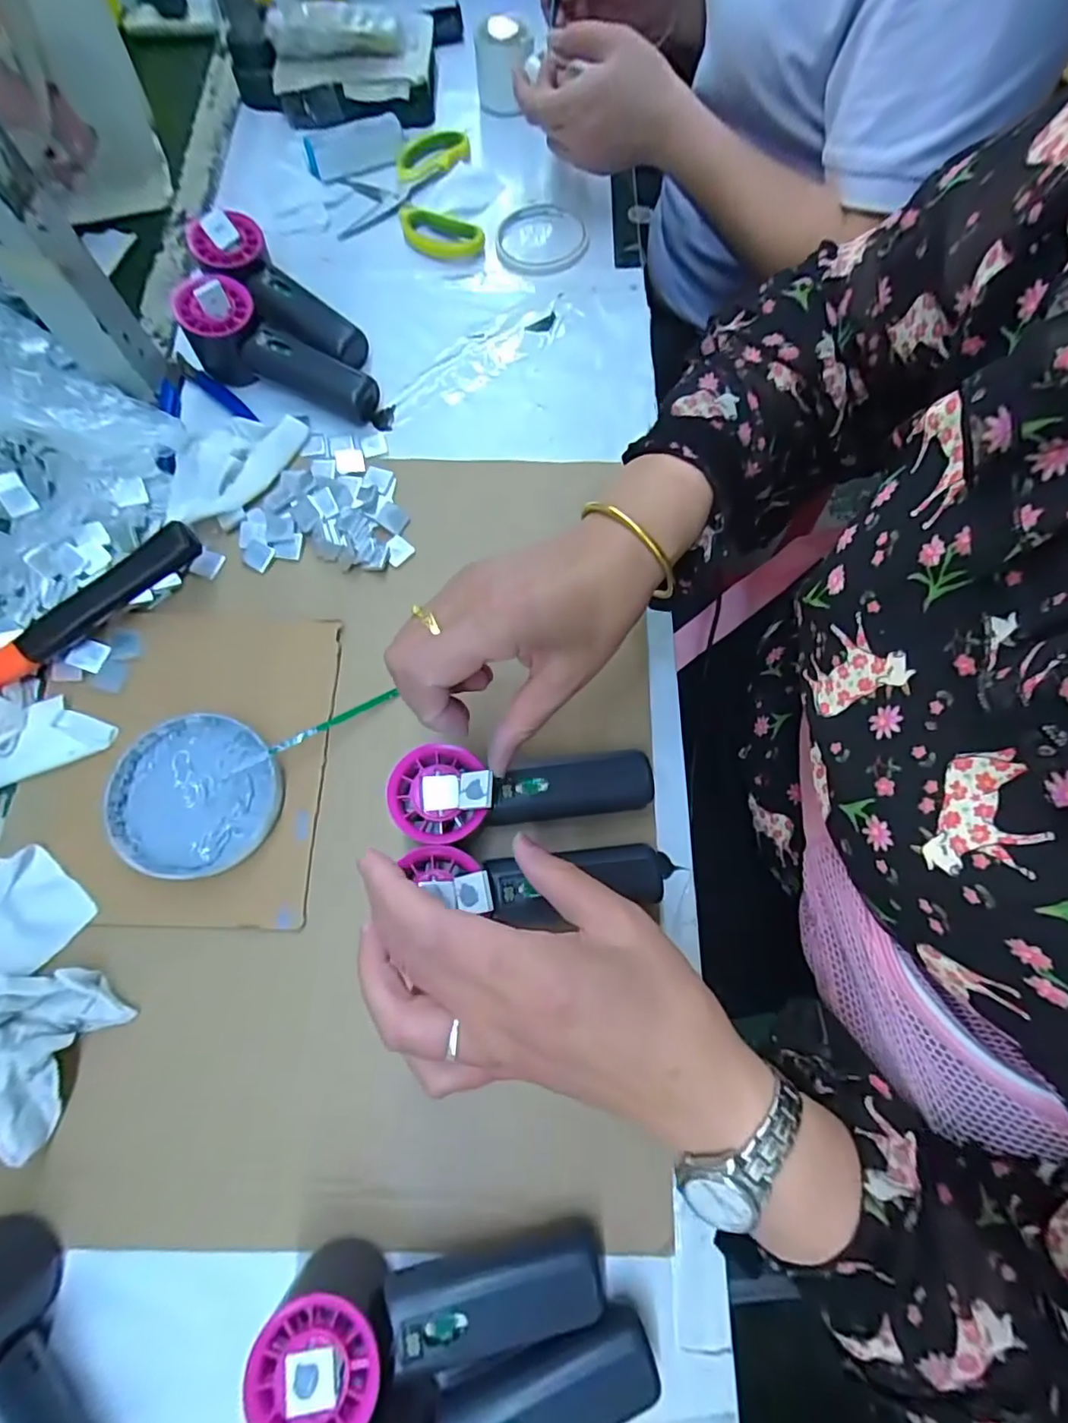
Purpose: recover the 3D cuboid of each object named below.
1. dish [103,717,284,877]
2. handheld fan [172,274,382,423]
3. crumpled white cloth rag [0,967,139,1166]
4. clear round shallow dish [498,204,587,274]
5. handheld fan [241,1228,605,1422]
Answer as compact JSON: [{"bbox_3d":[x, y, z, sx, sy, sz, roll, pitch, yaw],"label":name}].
[{"bbox_3d":[-0.211,0.052,0.362,0.101,0.019,0.097,1,72,-2],"label":"dish"},{"bbox_3d":[-0.198,-0.286,0.452,0.154,0.054,0.056,18,73,4],"label":"handheld fan"},{"bbox_3d":[-0.287,0.182,0.305,0.103,0.042,0.085,6,72,0],"label":"crumpled white cloth rag"},{"bbox_3d":[0.010,-0.435,0.529,0.077,0.009,0.098,28,73,7],"label":"clear round shallow dish"},{"bbox_3d":[-0.045,0.291,0.273,0.154,0.051,0.051,-4,72,-3],"label":"handheld fan"}]

